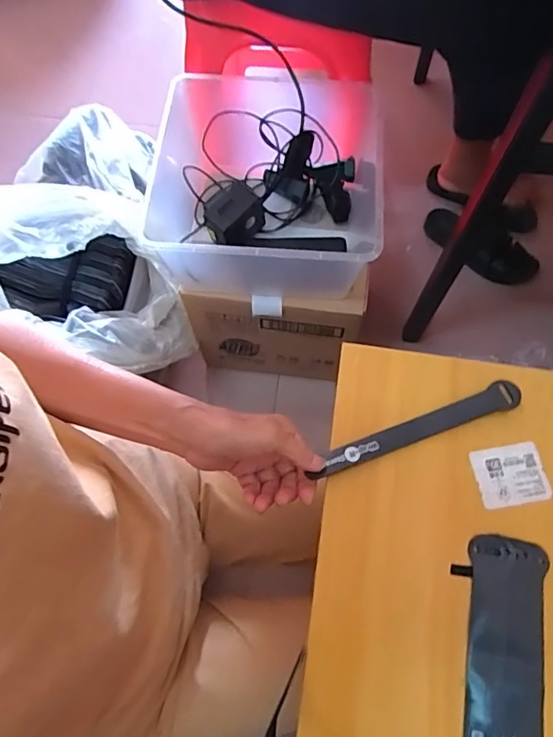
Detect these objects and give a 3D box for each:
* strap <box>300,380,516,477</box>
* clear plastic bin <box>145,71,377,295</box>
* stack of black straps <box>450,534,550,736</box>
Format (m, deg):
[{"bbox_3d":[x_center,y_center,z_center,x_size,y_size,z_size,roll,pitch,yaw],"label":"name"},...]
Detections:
[{"bbox_3d":[0.123,0.051,0.427,0.190,0.006,0.024,-18,75,-6],"label":"strap"},{"bbox_3d":[-0.003,-0.267,0.725,0.299,0.145,0.294,4,68,3],"label":"clear plastic bin"},{"bbox_3d":[0.167,0.230,0.361,0.061,0.006,0.199,11,69,6],"label":"stack of black straps"}]

